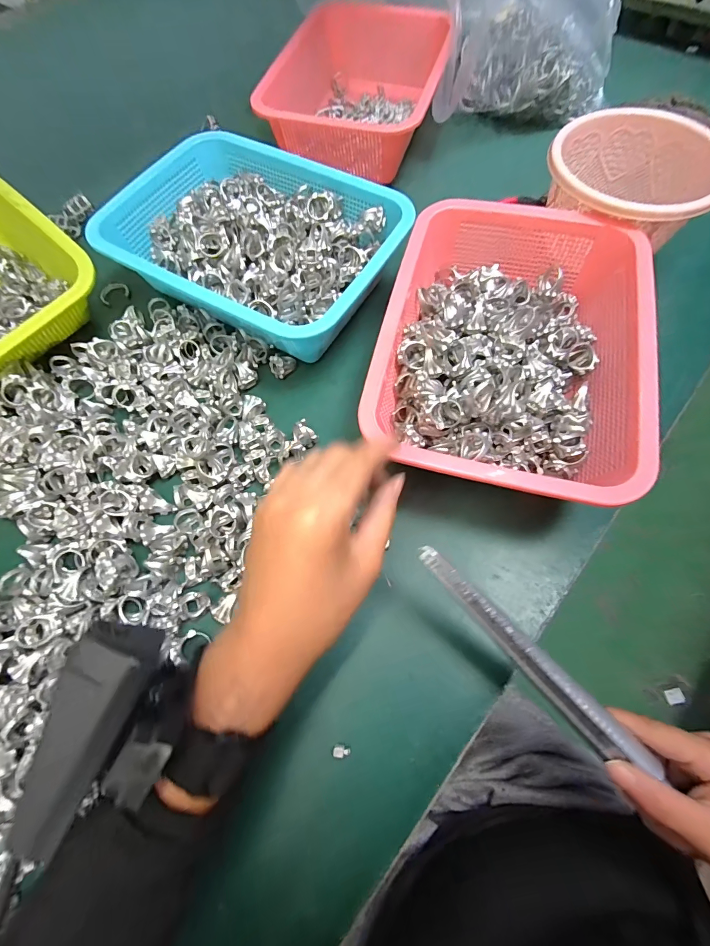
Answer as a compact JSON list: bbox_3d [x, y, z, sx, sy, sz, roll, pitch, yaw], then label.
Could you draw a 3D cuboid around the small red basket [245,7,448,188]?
[{"bbox_3d":[0.017,-0.482,0.480,0.178,0.080,0.255,17,70,7],"label":"small red basket"}]

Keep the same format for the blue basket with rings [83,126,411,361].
[{"bbox_3d":[-0.095,-0.224,0.372,0.268,0.059,0.204,31,72,12],"label":"blue basket with rings"}]

